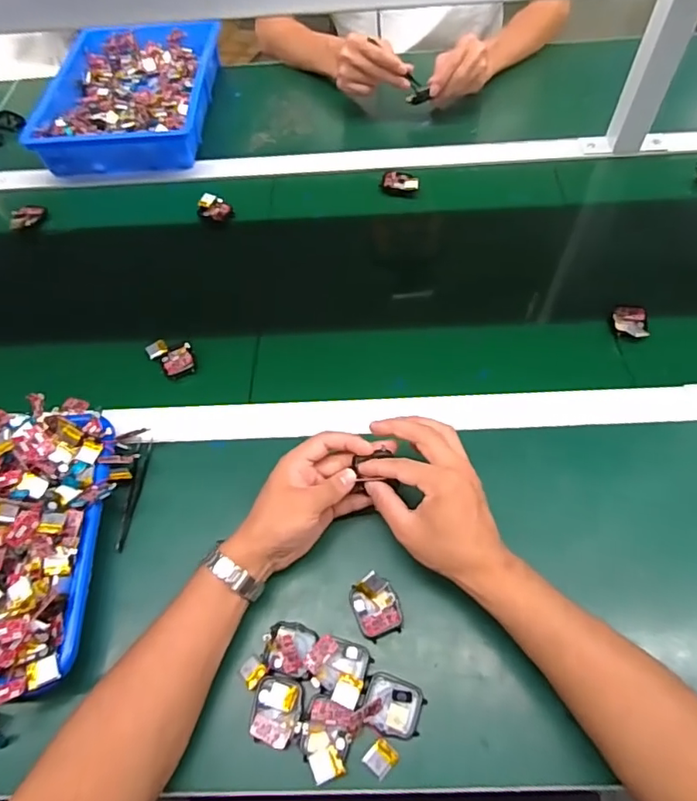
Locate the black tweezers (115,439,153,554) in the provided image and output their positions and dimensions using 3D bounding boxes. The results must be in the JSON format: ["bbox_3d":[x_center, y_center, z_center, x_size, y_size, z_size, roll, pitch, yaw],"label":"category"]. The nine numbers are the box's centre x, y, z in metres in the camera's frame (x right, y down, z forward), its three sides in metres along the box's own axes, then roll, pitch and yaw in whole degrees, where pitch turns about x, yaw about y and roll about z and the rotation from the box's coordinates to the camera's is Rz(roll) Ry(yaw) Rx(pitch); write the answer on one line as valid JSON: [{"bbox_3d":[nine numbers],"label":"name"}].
[{"bbox_3d":[-0.212,0.090,0.520,0.014,0.017,0.112,2,59,4],"label":"black tweezers"}]

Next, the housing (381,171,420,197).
[{"bbox_3d":[0.074,-0.309,0.755,0.054,0.017,0.042,6,59,7],"label":"housing"}]

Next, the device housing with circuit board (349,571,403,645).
[{"bbox_3d":[0.023,0.177,0.456,0.040,0.016,0.049,-20,60,-9],"label":"device housing with circuit board"}]

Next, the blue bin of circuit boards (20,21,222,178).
[{"bbox_3d":[-0.351,-0.506,0.881,0.248,0.069,0.363,0,59,4],"label":"blue bin of circuit boards"}]

